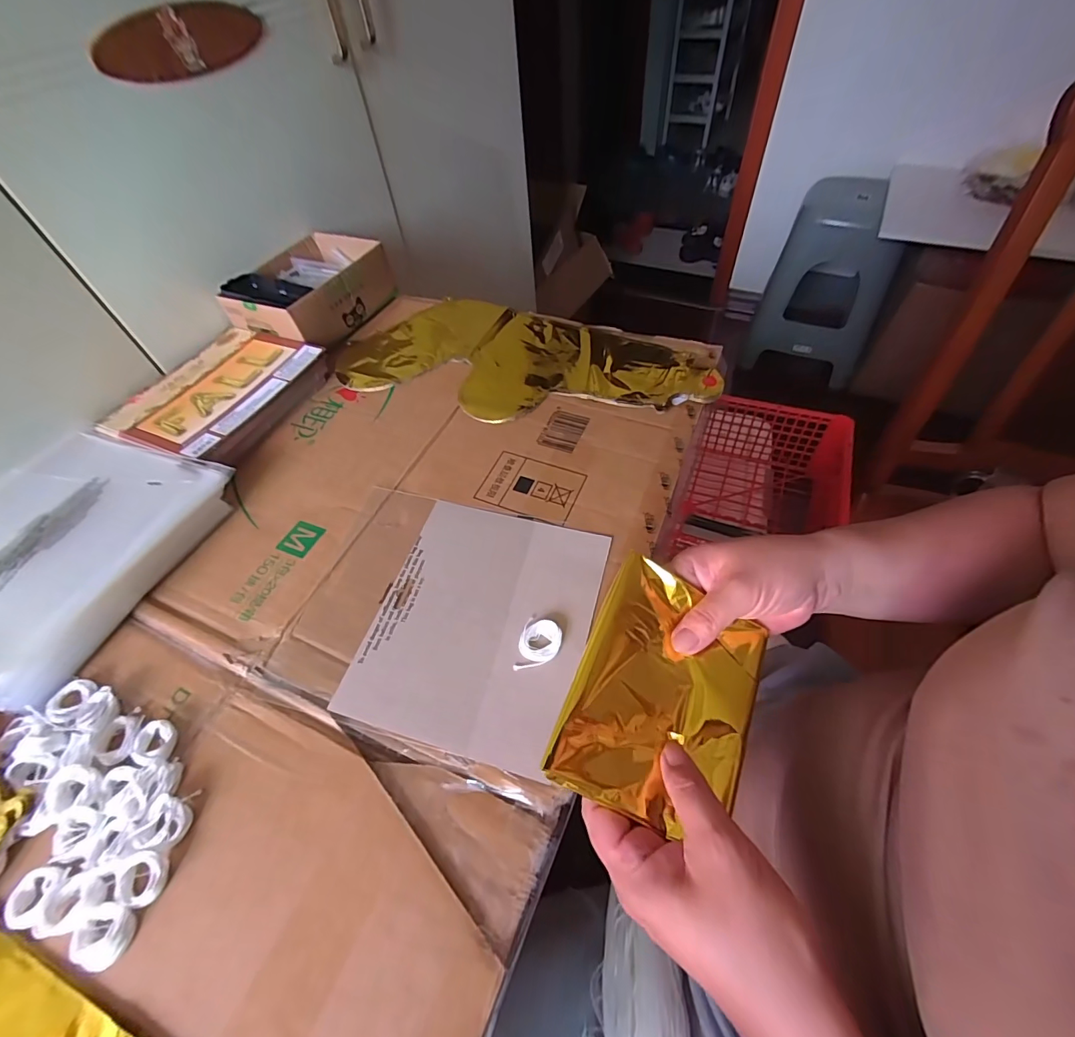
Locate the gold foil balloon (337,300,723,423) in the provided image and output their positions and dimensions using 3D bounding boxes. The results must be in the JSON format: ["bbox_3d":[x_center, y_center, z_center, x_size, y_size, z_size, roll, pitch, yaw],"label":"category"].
[{"bbox_3d":[-0.018,-0.184,0.533,0.419,0.011,0.195,17,58,17],"label":"gold foil balloon"}]

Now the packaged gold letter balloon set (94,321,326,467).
[{"bbox_3d":[-0.359,-0.141,0.521,0.173,0.033,0.192,15,57,16],"label":"packaged gold letter balloon set"}]

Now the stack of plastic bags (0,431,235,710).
[{"bbox_3d":[-0.440,0.021,0.418,0.237,0.034,0.226,15,57,16],"label":"stack of plastic bags"}]

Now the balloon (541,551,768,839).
[{"bbox_3d":[0.076,0.103,0.276,0.100,0.028,0.140,20,58,19],"label":"balloon"}]

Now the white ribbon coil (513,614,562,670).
[{"bbox_3d":[0.000,0.094,0.341,0.030,0.005,0.041,15,57,16],"label":"white ribbon coil"}]

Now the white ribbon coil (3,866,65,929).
[{"bbox_3d":[-0.291,0.217,0.264,0.027,0.004,0.030,18,58,18],"label":"white ribbon coil"}]

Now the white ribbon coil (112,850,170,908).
[{"bbox_3d":[-0.230,0.208,0.264,0.029,0.009,0.025,1,54,6],"label":"white ribbon coil"}]

